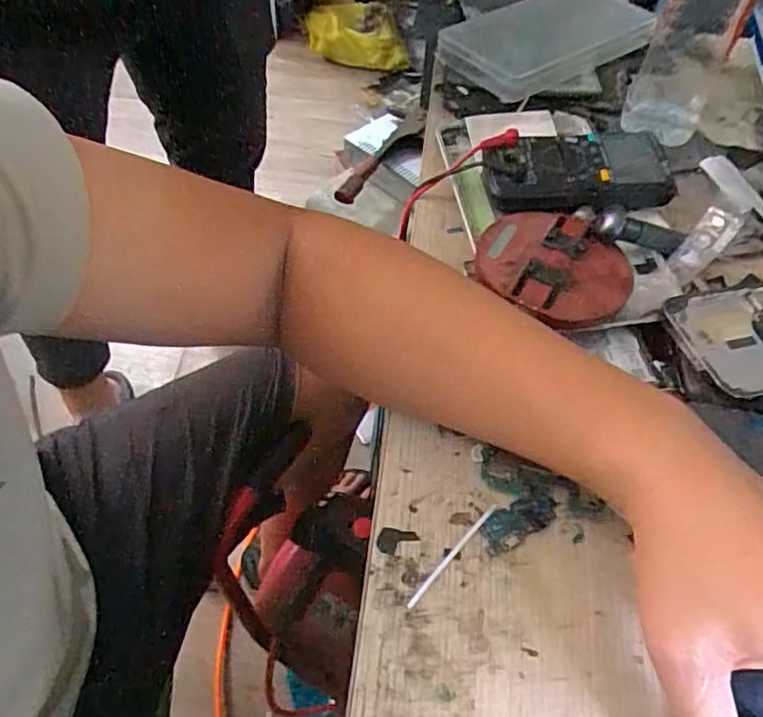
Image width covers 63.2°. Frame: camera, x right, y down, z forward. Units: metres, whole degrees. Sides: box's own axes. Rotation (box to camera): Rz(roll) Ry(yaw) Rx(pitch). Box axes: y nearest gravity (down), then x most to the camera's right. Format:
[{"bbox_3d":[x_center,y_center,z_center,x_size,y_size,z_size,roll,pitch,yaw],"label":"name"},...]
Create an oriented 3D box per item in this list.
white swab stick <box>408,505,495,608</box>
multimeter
[{"bbox_3d":[0.036,0.099,0.316,0.004,0.004,0.069,39,62,20],"label":"white swab stick"},{"bbox_3d":[0.135,-0.132,0.432,0.124,0.025,0.061,0,56,-4],"label":"multimeter"}]

